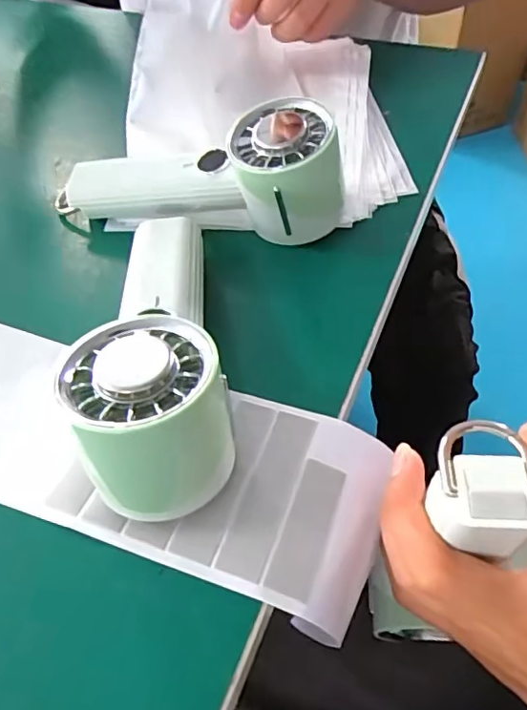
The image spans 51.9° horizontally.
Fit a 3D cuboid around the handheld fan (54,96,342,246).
[{"bbox_3d":[-0.044,-0.109,0.349,0.194,0.071,0.058,2,51,23],"label":"handheld fan"}]

